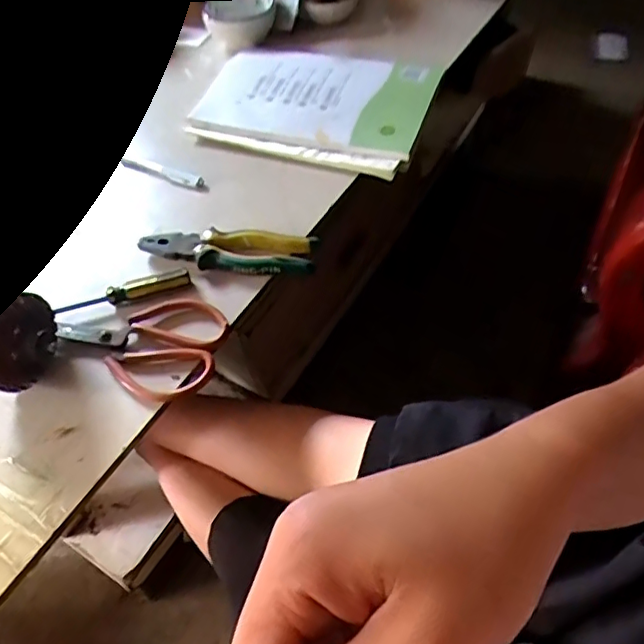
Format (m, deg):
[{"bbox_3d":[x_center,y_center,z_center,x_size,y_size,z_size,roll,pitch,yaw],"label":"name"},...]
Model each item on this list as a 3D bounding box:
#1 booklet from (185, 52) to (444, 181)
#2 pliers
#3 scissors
[{"bbox_3d":[-0.007,-0.297,0.752,0.284,0.026,0.240,14,57,15],"label":"booklet"},{"bbox_3d":[-0.100,-0.078,0.593,0.183,0.018,0.048,6,55,10],"label":"pliers"},{"bbox_3d":[-0.169,0.013,0.545,0.161,0.013,0.107,19,58,18],"label":"scissors"}]

